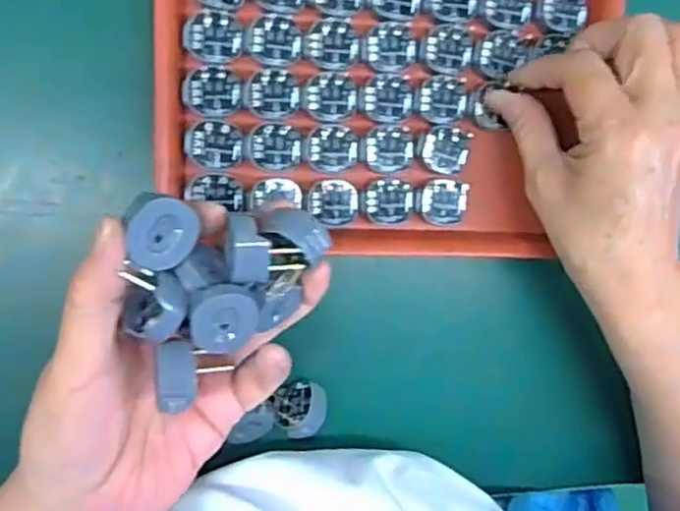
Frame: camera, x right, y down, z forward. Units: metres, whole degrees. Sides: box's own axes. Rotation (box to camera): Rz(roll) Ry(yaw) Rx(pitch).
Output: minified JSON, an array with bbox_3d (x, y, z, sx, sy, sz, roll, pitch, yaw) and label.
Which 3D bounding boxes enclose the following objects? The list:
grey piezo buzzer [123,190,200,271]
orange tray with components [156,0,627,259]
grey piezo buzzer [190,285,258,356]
[{"bbox_3d":[-0.069,-0.009,0.263,0.025,0.012,0.029,-5,105,-29],"label":"grey piezo buzzer"},{"bbox_3d":[0.024,-0.080,0.357,0.224,0.020,0.157,2,95,-8],"label":"orange tray with components"},{"bbox_3d":[-0.046,0.022,0.269,0.025,0.012,0.025,-35,118,-8],"label":"grey piezo buzzer"}]

